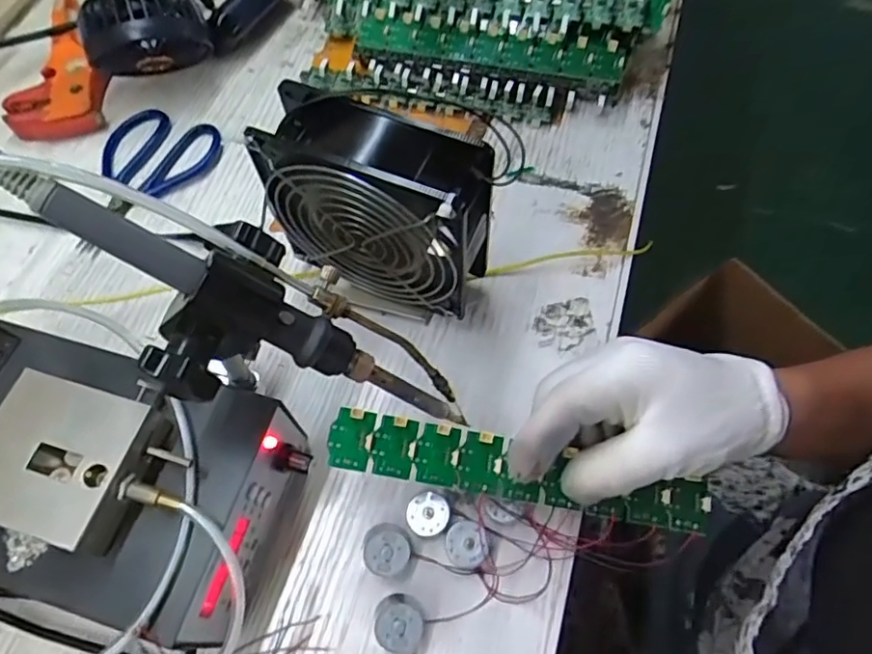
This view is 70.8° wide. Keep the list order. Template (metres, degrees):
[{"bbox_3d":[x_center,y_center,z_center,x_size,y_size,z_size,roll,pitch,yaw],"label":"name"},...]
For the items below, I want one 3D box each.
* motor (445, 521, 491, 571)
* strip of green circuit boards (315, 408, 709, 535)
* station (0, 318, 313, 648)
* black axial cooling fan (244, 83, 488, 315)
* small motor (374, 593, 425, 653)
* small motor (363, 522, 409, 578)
[{"bbox_3d":[0.016,0.114,0.321,0.022,0.011,0.023,0,63,0],"label":"motor"},{"bbox_3d":[0.044,0.073,0.313,0.195,0.005,0.030,11,81,-2],"label":"strip of green circuit boards"},{"bbox_3d":[-0.174,0.060,0.290,0.200,0.124,0.119,15,64,8],"label":"station"},{"bbox_3d":[-0.030,-0.059,0.344,0.119,0.132,0.046,21,66,12],"label":"black axial cooling fan"},{"bbox_3d":[-0.018,0.147,0.304,0.024,0.018,0.025,9,64,5],"label":"small motor"},{"bbox_3d":[-0.025,0.117,0.321,0.023,0.019,0.026,6,63,3],"label":"small motor"}]

